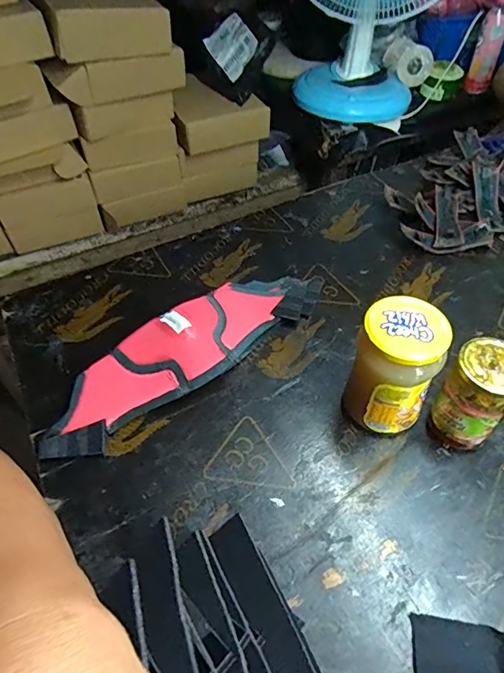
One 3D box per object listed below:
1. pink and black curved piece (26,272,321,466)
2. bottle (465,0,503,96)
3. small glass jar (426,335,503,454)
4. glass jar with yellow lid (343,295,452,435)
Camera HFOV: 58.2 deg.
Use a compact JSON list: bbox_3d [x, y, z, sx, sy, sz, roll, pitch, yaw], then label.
[{"bbox_3d":[-0.071,0.003,0.516,0.365,0.064,0.106,-37,58,-26],"label":"pink and black curved piece"},{"bbox_3d":[0.575,-0.703,1.099,0.059,0.195,0.055,23,54,19],"label":"bottle"},{"bbox_3d":[0.210,0.060,0.430,0.056,0.112,0.056,-1,50,1],"label":"small glass jar"},{"bbox_3d":[0.136,0.036,0.440,0.073,0.134,0.070,-1,50,1],"label":"glass jar with yellow lid"}]

